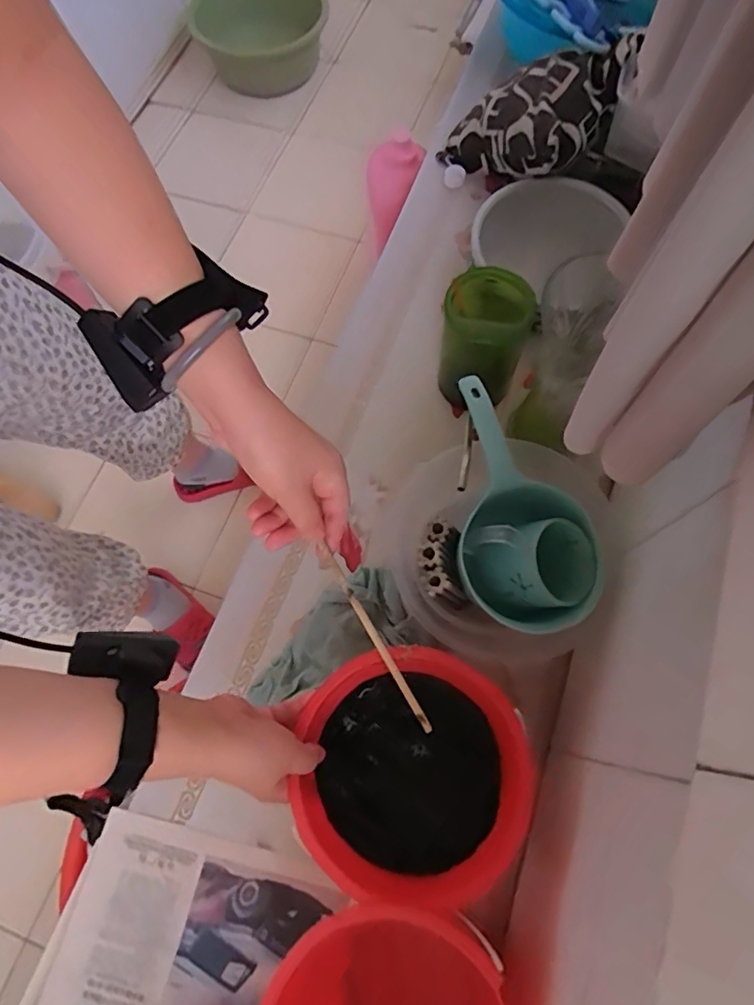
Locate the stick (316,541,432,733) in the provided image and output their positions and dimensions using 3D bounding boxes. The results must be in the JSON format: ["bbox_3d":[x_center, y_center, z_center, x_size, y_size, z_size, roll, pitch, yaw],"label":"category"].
[{"bbox_3d":[-0.002,0.104,0.438,0.008,0.010,0.160,-31,91,-9],"label":"stick"}]

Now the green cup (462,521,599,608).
[{"bbox_3d":[0.145,0.055,0.558,0.079,0.094,0.105,-35,94,-34],"label":"green cup"}]

